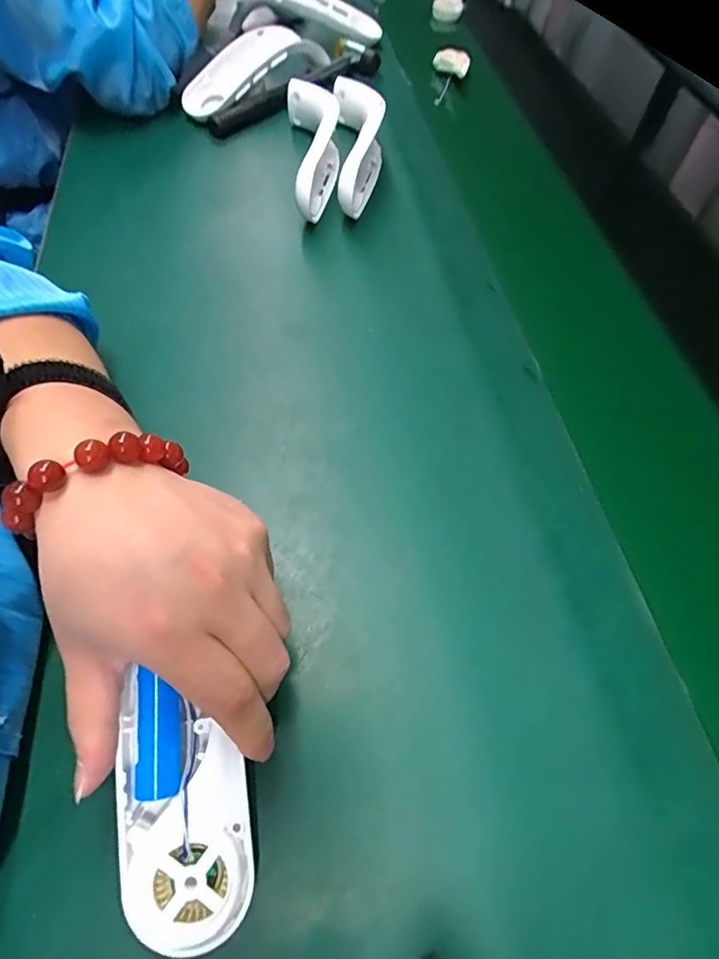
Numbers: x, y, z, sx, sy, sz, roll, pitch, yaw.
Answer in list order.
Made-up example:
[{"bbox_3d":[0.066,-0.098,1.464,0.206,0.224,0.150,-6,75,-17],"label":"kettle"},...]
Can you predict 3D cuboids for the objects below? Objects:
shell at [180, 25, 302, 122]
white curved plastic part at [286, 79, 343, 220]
[{"bbox_3d":[-0.129,-0.441,0.532,0.142,0.023,0.064,-42,66,-3],"label":"shell"},{"bbox_3d":[-0.042,-0.318,0.472,0.045,0.055,0.190,-4,58,-4],"label":"white curved plastic part"}]

